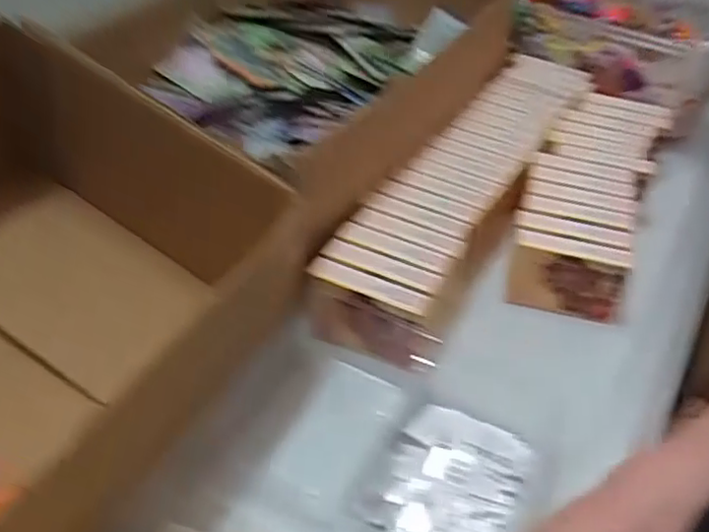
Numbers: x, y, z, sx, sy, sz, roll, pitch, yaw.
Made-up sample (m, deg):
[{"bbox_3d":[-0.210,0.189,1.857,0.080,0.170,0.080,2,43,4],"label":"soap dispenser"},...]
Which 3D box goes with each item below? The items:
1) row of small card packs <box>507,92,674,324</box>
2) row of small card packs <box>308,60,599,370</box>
[{"bbox_3d":[0.227,-0.071,0.639,0.104,0.066,0.295,17,45,18],"label":"row of small card packs"},{"bbox_3d":[0.110,-0.080,0.636,0.108,0.067,0.443,20,46,21],"label":"row of small card packs"}]

